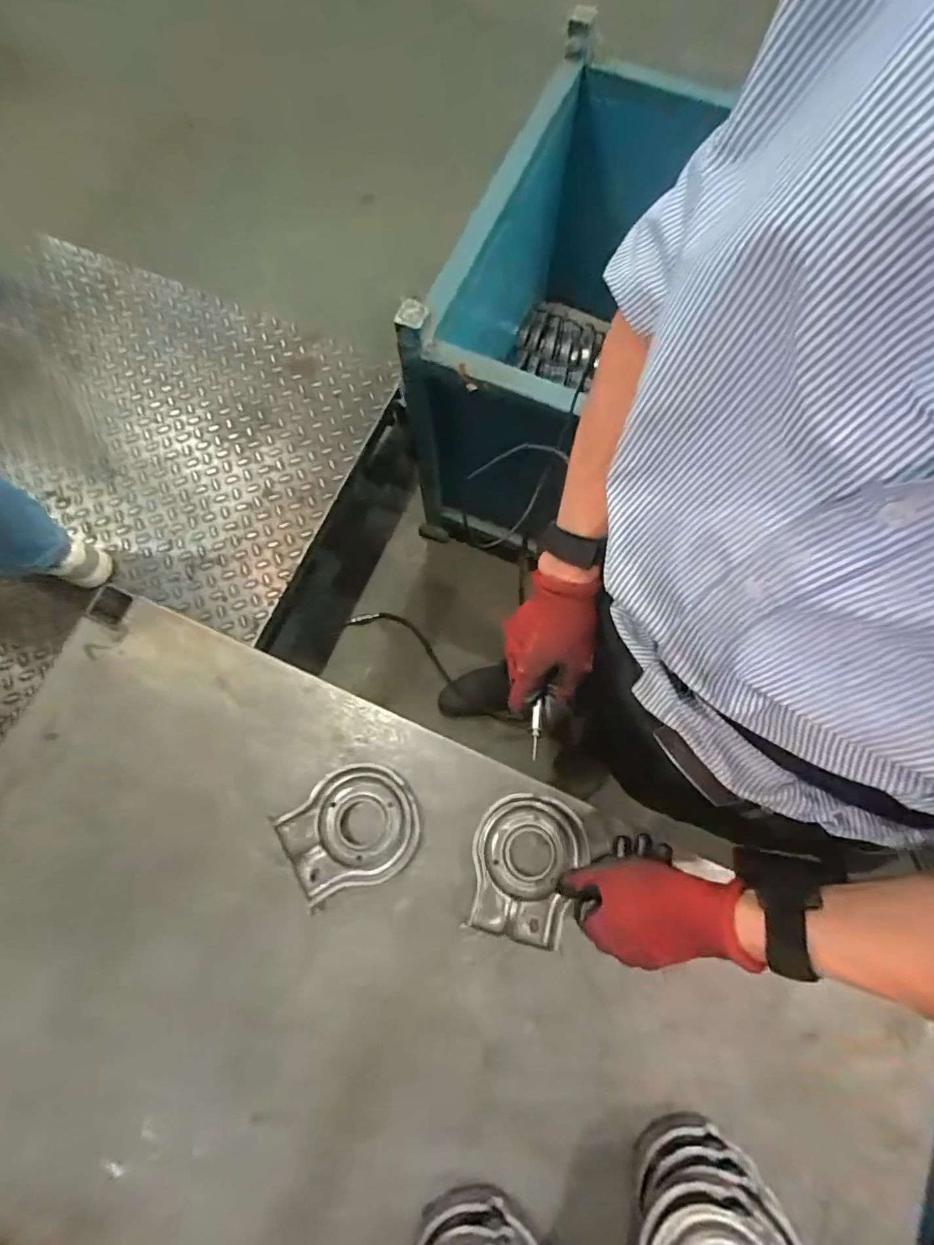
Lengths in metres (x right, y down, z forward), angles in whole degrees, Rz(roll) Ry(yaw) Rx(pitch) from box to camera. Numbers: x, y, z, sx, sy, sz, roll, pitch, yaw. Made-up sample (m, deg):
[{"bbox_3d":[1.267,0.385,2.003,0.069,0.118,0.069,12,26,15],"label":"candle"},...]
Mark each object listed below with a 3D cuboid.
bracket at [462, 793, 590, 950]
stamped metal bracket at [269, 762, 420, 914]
[{"bbox_3d":[0.051,0.219,0.468,0.094,0.024,0.122,18,76,5],"label":"bracket"},{"bbox_3d":[-0.106,0.190,0.474,0.123,0.024,0.102,-31,77,-7],"label":"stamped metal bracket"}]

